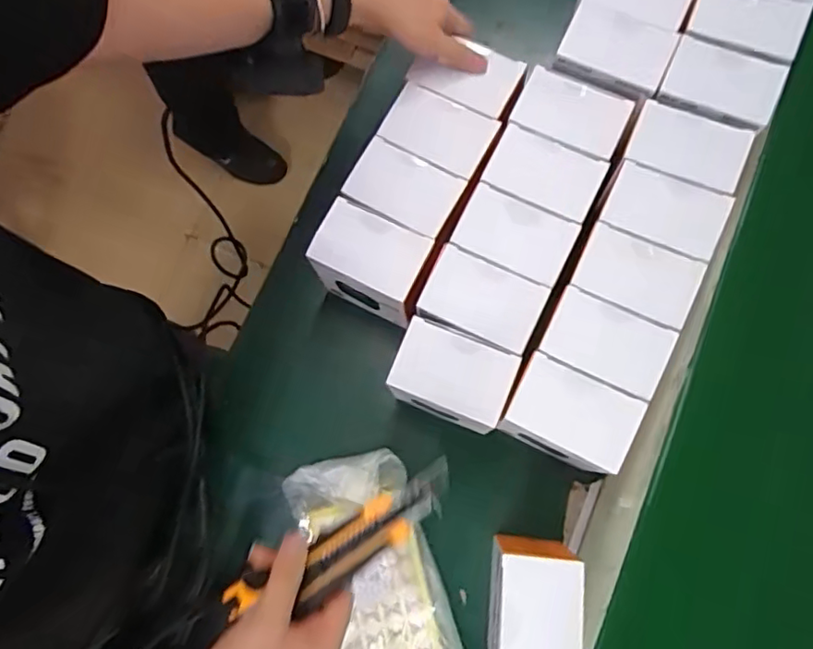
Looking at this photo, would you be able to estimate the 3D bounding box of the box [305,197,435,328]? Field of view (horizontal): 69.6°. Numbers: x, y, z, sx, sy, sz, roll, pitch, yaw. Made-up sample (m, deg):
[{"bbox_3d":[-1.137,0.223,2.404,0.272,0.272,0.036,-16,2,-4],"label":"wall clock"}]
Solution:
[{"bbox_3d":[-0.030,-0.055,0.565,0.098,0.106,0.067,23,79,9],"label":"box"}]

